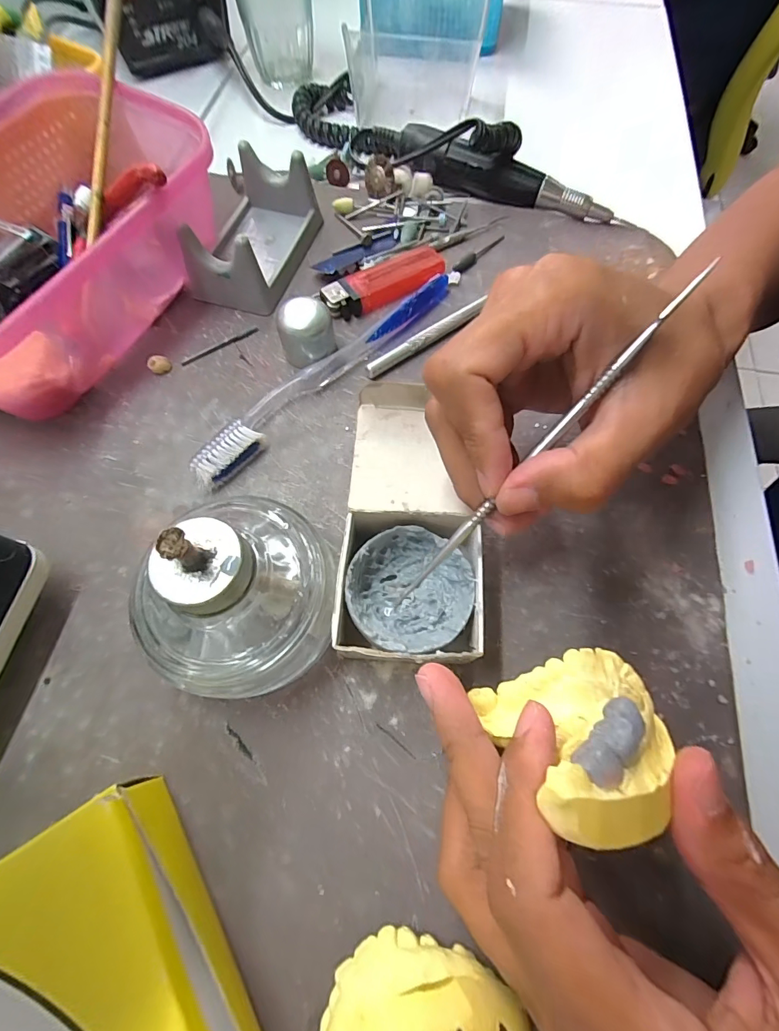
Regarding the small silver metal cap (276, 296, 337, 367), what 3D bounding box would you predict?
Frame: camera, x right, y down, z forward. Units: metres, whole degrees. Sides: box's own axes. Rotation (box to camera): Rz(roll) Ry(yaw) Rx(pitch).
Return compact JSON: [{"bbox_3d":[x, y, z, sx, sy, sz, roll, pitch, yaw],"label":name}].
[{"bbox_3d":[-0.046,-0.102,0.239,0.029,0.028,0.021,-8,68,-3],"label":"small silver metal cap"}]

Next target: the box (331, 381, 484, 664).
[{"bbox_3d":[0.010,0.005,0.180,0.054,0.052,0.106,4,68,1],"label":"box"}]

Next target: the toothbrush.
[{"bbox_3d":[-0.034,-0.084,0.240,0.026,0.013,0.186,41,73,15],"label":"toothbrush"}]

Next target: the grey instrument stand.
[{"bbox_3d":[-0.084,-0.177,0.264,0.058,0.037,0.095,11,68,4],"label":"grey instrument stand"}]

